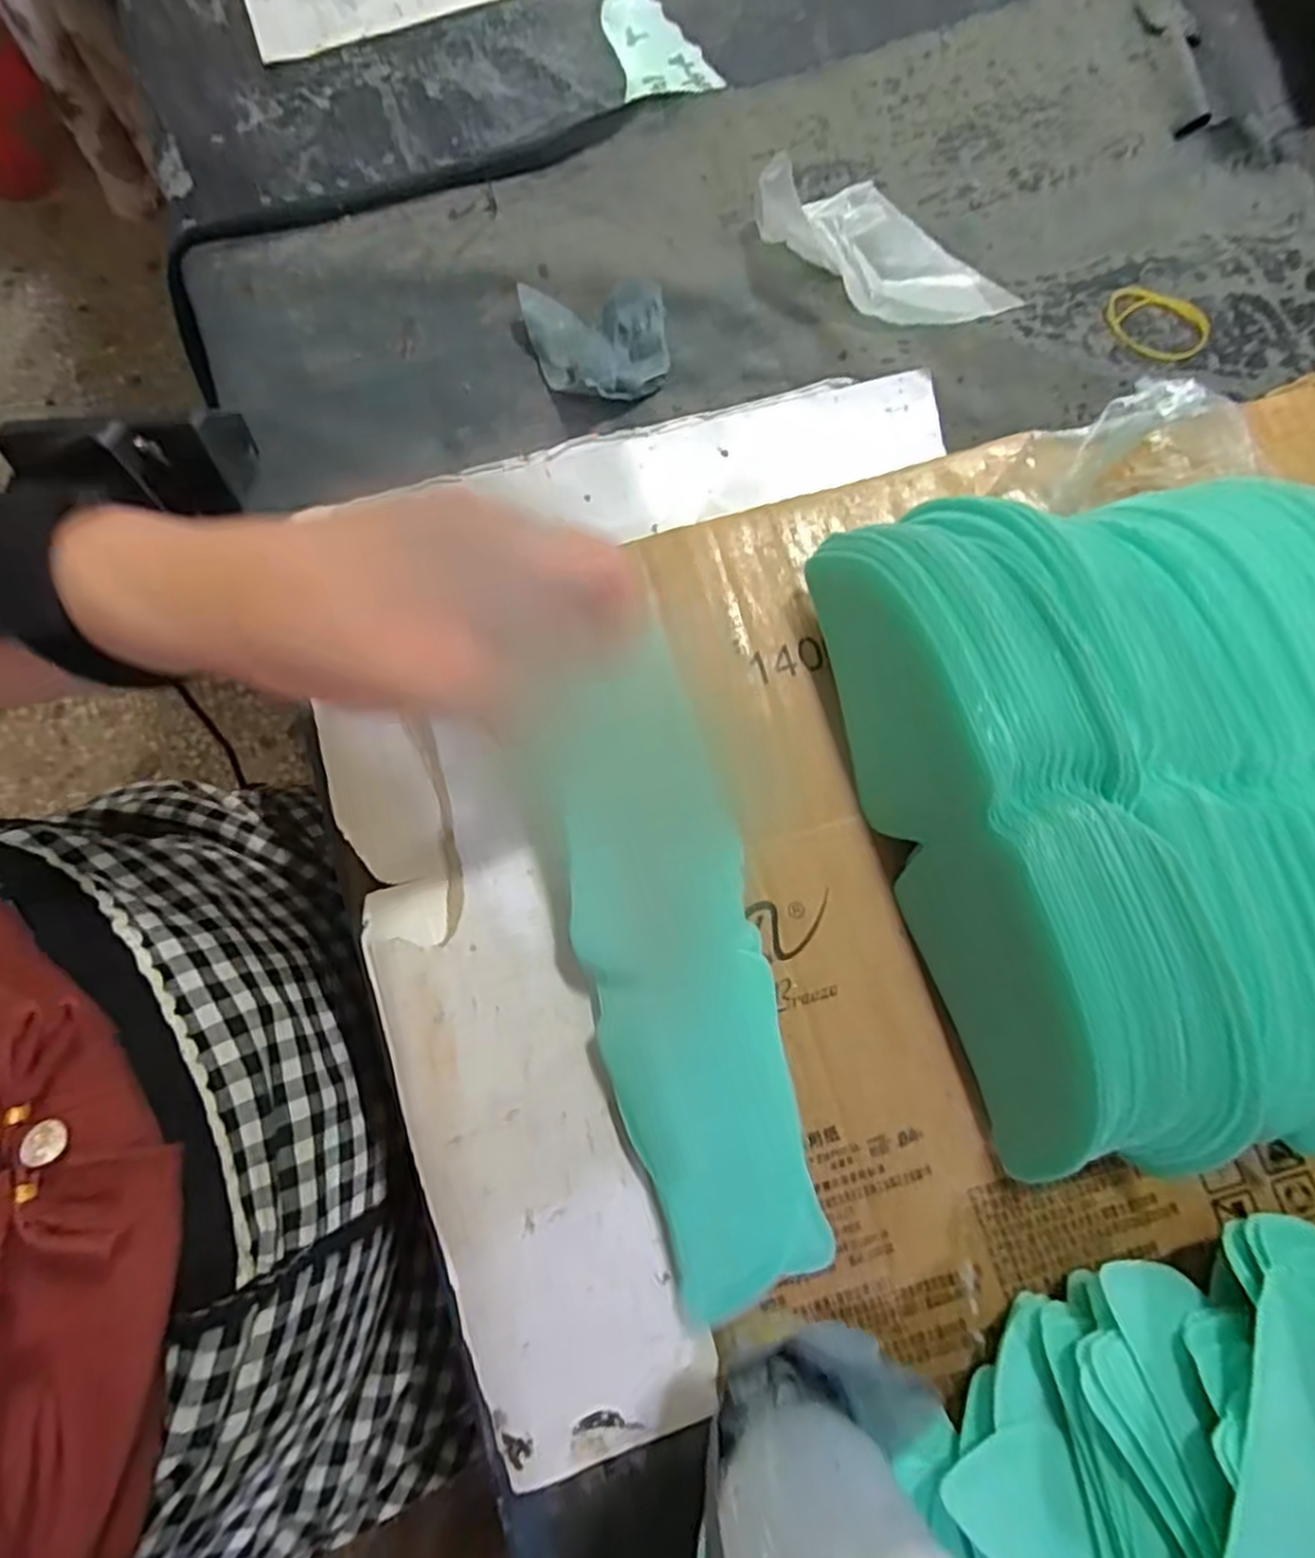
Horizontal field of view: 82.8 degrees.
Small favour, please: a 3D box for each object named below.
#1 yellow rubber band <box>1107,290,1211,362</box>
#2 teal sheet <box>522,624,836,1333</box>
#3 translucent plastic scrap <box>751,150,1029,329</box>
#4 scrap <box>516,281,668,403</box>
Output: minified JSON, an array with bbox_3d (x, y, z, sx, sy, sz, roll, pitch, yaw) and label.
[{"bbox_3d":[0.235,-0.213,0.351,0.047,0.004,0.035,22,80,3],"label":"yellow rubber band"},{"bbox_3d":[0.007,0.071,0.285,0.067,0.020,0.237,-13,83,-3],"label":"teal sheet"},{"bbox_3d":[0.109,-0.252,0.346,0.118,0.030,0.052,38,81,6],"label":"translucent plastic scrap"},{"bbox_3d":[-0.027,-0.199,0.335,0.062,0.022,0.063,-9,79,-3],"label":"scrap"}]

